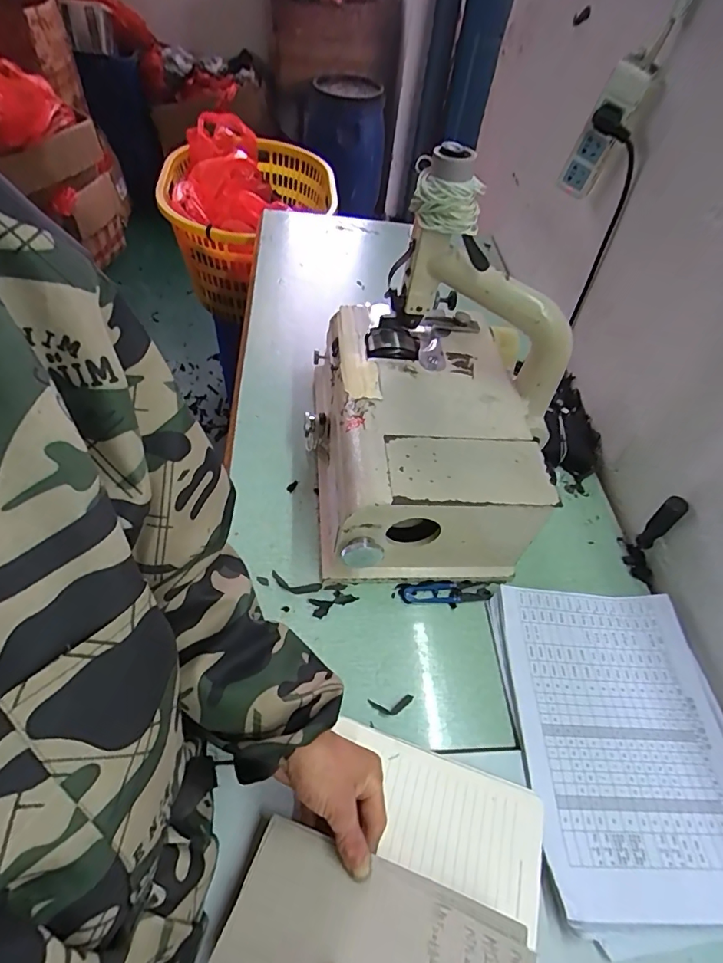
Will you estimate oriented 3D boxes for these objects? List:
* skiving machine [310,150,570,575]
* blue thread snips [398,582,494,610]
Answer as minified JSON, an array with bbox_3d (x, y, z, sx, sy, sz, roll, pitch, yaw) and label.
[{"bbox_3d":[0.089,-0.112,0.564,0.289,0.323,0.347,-1,53,-9],"label":"skiving machine"},{"bbox_3d":[0.099,0.133,0.574,0.108,0.007,0.029,3,53,-6],"label":"blue thread snips"}]

